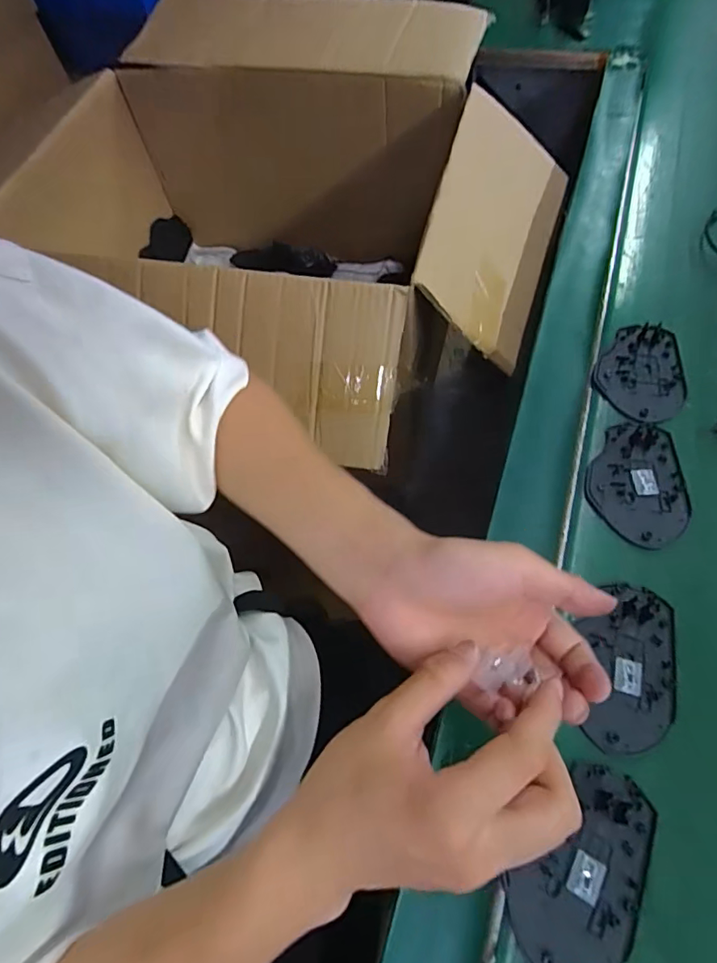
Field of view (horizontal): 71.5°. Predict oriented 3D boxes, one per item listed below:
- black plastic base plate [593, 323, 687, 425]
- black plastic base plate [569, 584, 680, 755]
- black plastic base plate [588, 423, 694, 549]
[{"bbox_3d":[0.259,-0.101,0.457,0.074,0.006,0.111,20,68,16],"label":"black plastic base plate"},{"bbox_3d":[0.181,0.123,0.336,0.061,0.006,0.110,13,66,13],"label":"black plastic base plate"},{"bbox_3d":[0.224,0.000,0.403,0.074,0.005,0.109,7,65,10],"label":"black plastic base plate"}]

